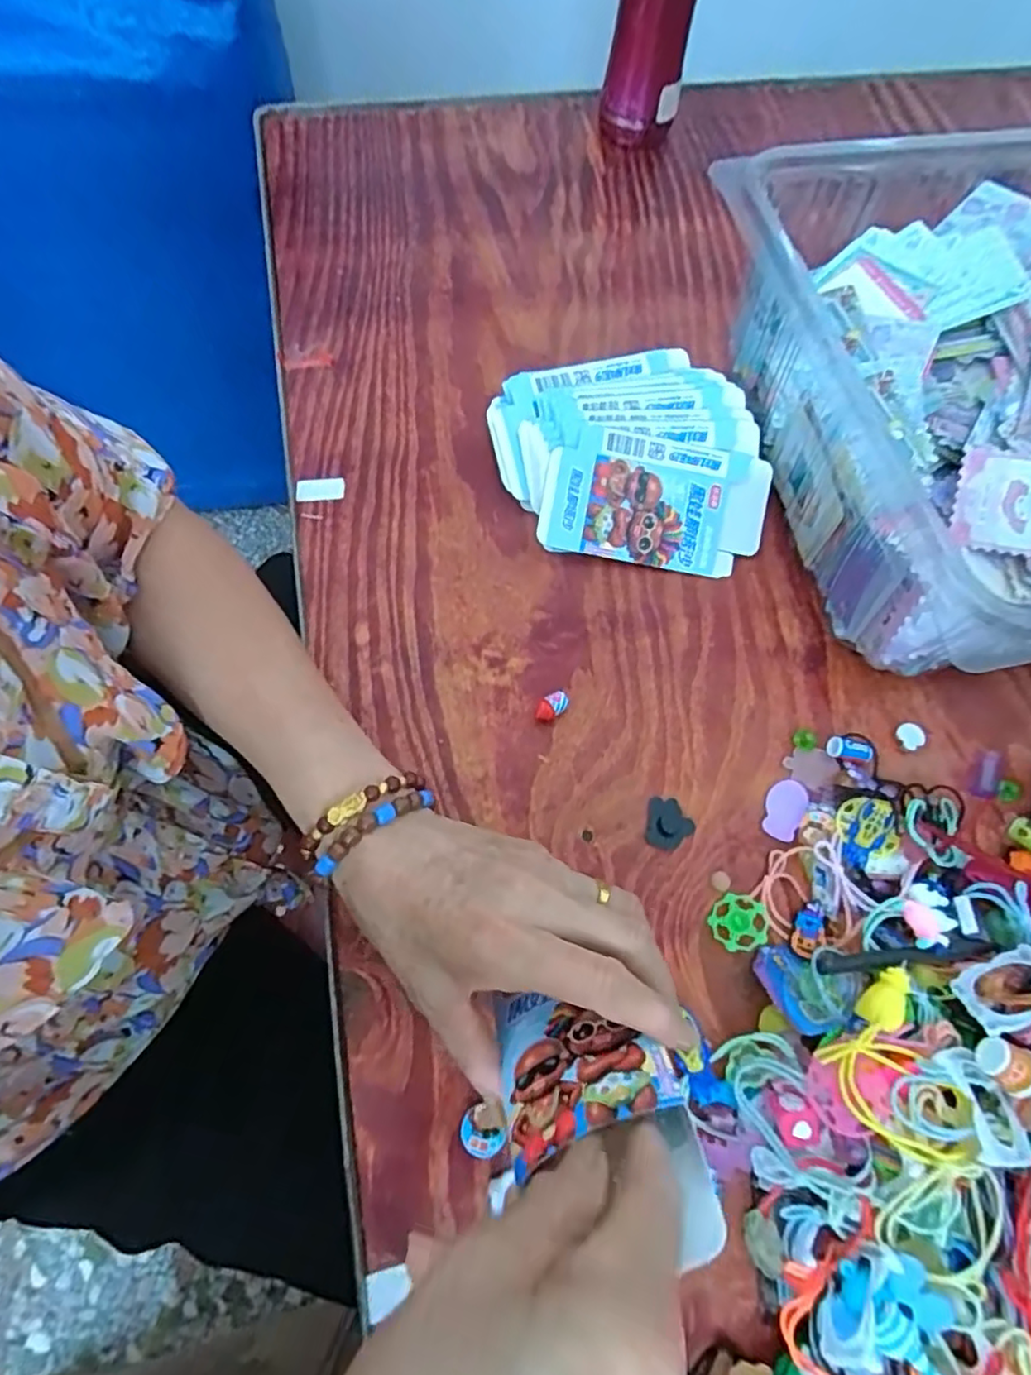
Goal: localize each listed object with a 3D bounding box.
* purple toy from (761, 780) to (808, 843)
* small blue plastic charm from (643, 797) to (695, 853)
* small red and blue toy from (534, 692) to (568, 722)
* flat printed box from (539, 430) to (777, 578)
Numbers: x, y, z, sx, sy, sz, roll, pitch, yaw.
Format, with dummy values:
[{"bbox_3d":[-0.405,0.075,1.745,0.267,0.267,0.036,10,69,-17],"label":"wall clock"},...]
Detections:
[{"bbox_3d":[0.154,0.070,0.369,0.020,0.006,0.035,27,69,9],"label":"purple toy"},{"bbox_3d":[0.088,0.078,0.364,0.026,0.005,0.029,11,68,2],"label":"small blue plastic charm"},{"bbox_3d":[0.022,0.012,0.385,0.020,0.013,0.012,-41,75,-17],"label":"small red and blue toy"},{"bbox_3d":[0.094,-0.123,0.428,0.148,0.008,0.086,10,92,-4],"label":"flat printed box"}]

